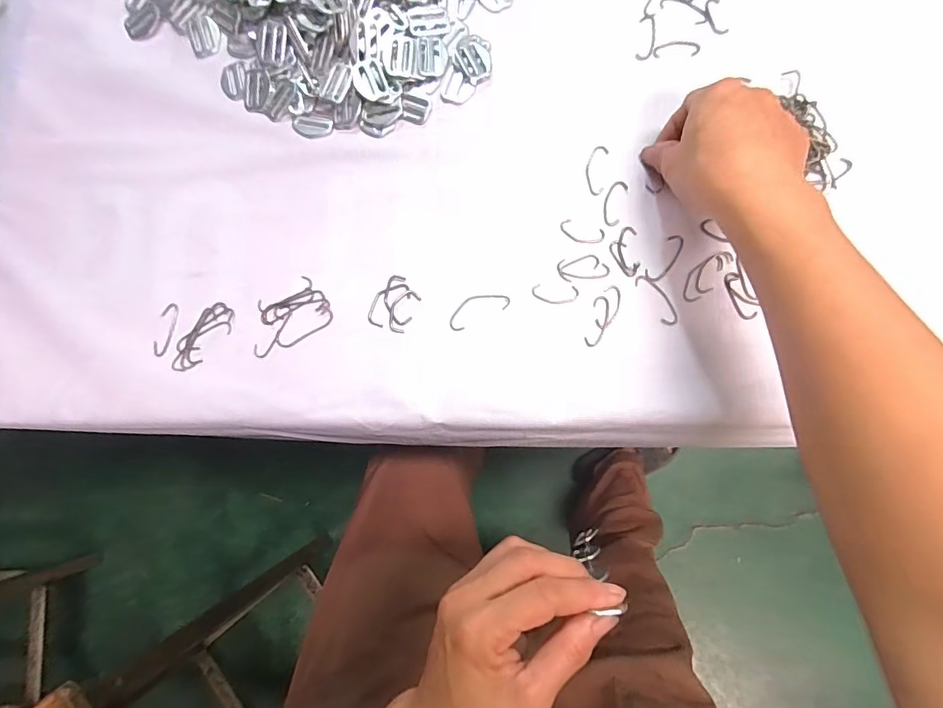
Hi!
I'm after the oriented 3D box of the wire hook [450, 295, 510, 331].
[{"bbox_3d":[0.004,-0.033,0.330,0.045,0.004,0.019,-25,81,1],"label":"wire hook"}]

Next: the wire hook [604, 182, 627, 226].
[{"bbox_3d":[0.102,-0.108,0.331,0.013,0.004,0.033,16,84,7],"label":"wire hook"}]

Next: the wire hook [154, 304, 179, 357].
[{"bbox_3d":[-0.232,-0.018,0.351,0.012,0.004,0.040,10,84,6],"label":"wire hook"}]

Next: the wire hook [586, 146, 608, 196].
[{"bbox_3d":[0.090,-0.133,0.336,0.014,0.004,0.038,9,84,6],"label":"wire hook"}]

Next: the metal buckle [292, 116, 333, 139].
[{"bbox_3d":[-0.125,-0.178,0.363,0.032,0.004,0.018,7,83,6],"label":"metal buckle"}]

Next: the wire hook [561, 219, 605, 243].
[{"bbox_3d":[0.079,-0.087,0.331,0.032,0.004,0.014,20,85,7],"label":"wire hook"}]

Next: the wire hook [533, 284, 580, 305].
[{"bbox_3d":[0.059,-0.042,0.327,0.032,0.004,0.013,4,83,5],"label":"wire hook"}]

